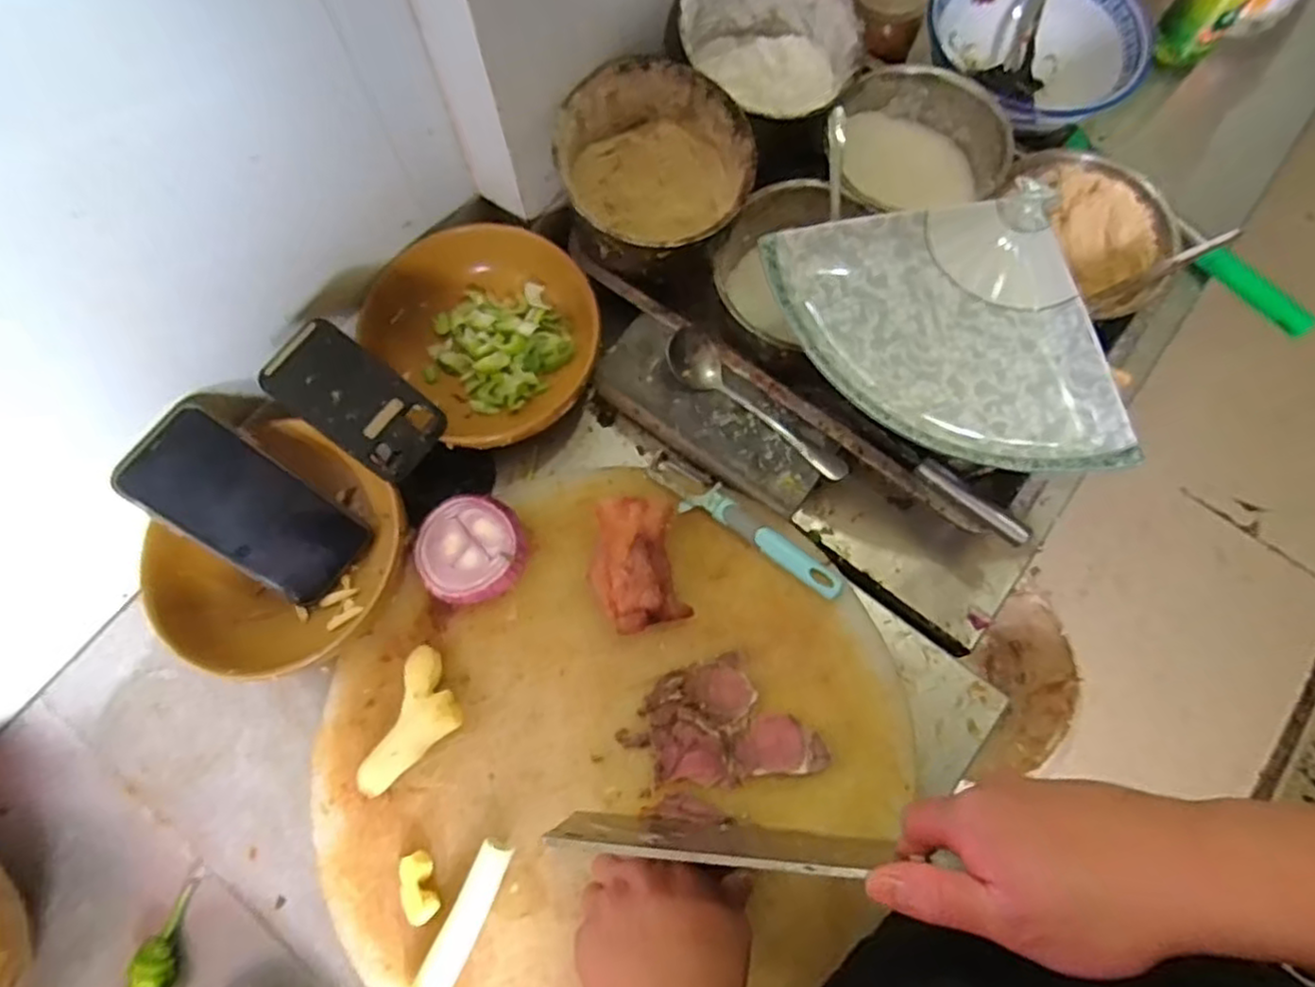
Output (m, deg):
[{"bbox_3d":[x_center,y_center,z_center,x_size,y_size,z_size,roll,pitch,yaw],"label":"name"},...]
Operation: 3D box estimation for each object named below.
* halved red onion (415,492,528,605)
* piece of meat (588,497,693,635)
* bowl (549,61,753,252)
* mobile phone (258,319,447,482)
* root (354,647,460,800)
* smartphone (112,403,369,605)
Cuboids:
[{"bbox_3d":[-0.139,0.044,0.530,0.075,0.040,0.077,-20,75,-6],"label":"halved red onion"},{"bbox_3d":[-0.016,0.054,0.523,0.064,0.047,0.092,-10,74,-3],"label":"piece of meat"},{"bbox_3d":[-0.001,-0.254,0.561,0.145,0.091,0.143,0,74,0],"label":"bowl"},{"bbox_3d":[-0.217,-0.066,0.503,0.119,0.010,0.062,43,70,-20],"label":"mobile phone"},{"bbox_3d":[-0.170,0.166,0.500,0.049,0.026,0.101,18,75,5],"label":"root"},{"bbox_3d":[-0.299,0.013,0.512,0.160,0.010,0.073,43,75,-26],"label":"smartphone"}]

